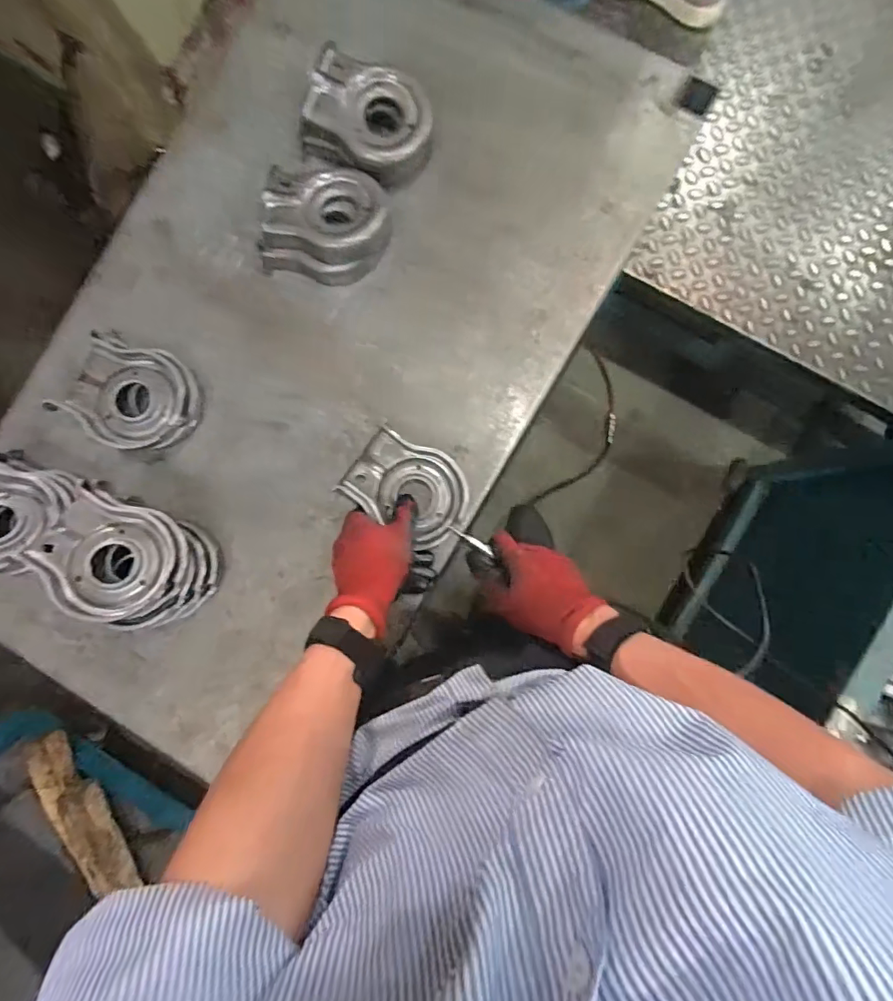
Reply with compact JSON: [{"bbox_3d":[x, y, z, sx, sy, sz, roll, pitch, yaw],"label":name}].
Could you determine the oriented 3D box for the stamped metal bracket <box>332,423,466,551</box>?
[{"bbox_3d":[-0.038,-0.015,0.526,0.122,0.032,0.085,30,92,5],"label":"stamped metal bracket"}]

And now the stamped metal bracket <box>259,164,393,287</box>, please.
[{"bbox_3d":[-0.127,-0.294,0.539,0.125,0.054,0.113,11,88,4],"label":"stamped metal bracket"}]

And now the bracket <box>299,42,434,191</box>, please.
[{"bbox_3d":[-0.082,-0.399,0.536,0.127,0.061,0.102,23,89,5],"label":"bracket"}]

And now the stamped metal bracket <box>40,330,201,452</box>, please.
[{"bbox_3d":[-0.332,-0.111,0.539,0.130,0.038,0.108,16,88,4],"label":"stamped metal bracket"}]

